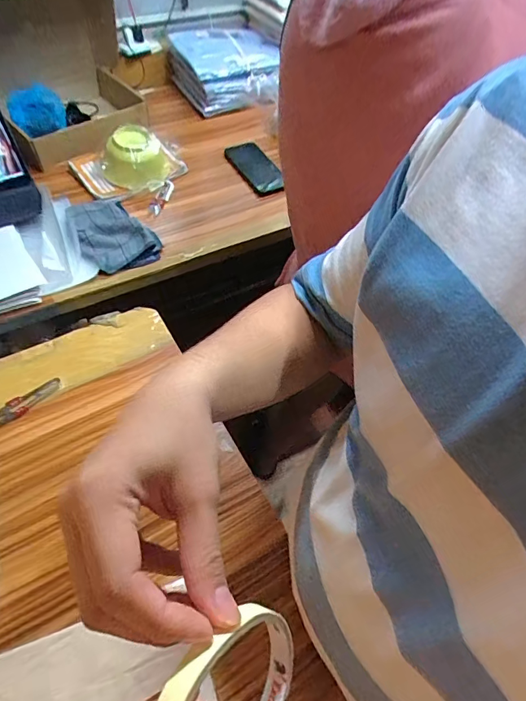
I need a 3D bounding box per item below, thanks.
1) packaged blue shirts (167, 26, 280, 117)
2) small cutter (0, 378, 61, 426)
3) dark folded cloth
[{"bbox_3d":[-0.089,-0.752,1.143,0.267,0.111,0.236,-20,59,-18],"label":"packaged blue shirts"},{"bbox_3d":[-0.332,0.070,0.600,0.028,0.009,0.096,35,59,18],"label":"small cutter"},{"bbox_3d":[-0.279,-0.221,0.788,0.138,0.030,0.177,-23,61,-20],"label":"dark folded cloth"}]

